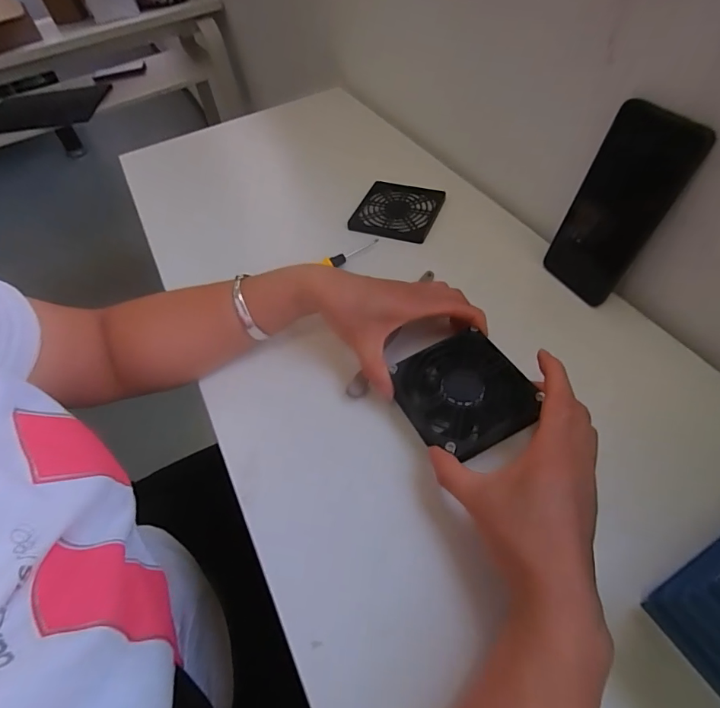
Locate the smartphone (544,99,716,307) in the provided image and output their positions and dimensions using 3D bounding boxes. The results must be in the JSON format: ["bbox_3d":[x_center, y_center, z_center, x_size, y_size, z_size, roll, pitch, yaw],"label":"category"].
[{"bbox_3d":[0.224,-0.124,0.384,0.008,0.163,0.072,-34,60,-31],"label":"smartphone"}]

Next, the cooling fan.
[{"bbox_3d":[0.083,0.034,0.357,0.094,0.031,0.095,-24,54,-14],"label":"cooling fan"}]

